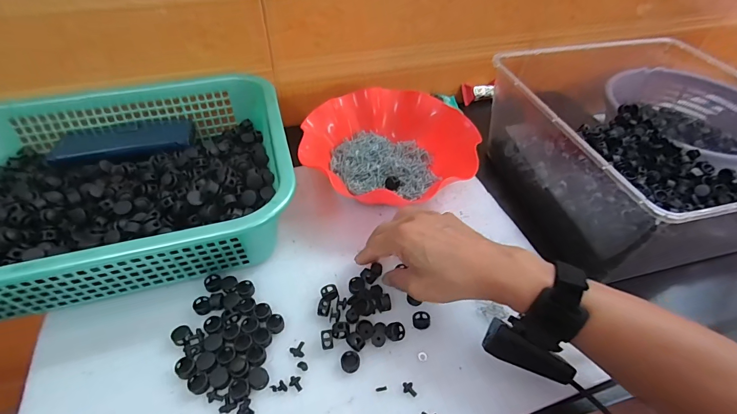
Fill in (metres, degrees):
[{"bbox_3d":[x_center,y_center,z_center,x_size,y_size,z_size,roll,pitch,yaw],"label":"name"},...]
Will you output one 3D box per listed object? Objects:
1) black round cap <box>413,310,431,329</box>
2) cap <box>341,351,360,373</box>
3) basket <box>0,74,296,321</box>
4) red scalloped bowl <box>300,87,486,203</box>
[{"bbox_3d":[0.053,0.112,0.371,0.017,0.009,0.019,1,48,-2],"label":"black round cap"},{"bbox_3d":[-0.017,0.142,0.342,0.017,0.004,0.018,1,48,-2],"label":"cap"},{"bbox_3d":[-0.289,-0.040,0.413,0.388,0.099,0.297,-13,50,-14],"label":"basket"},{"bbox_3d":[0.023,-0.083,0.509,0.226,0.049,0.208,1,48,-2],"label":"red scalloped bowl"}]

